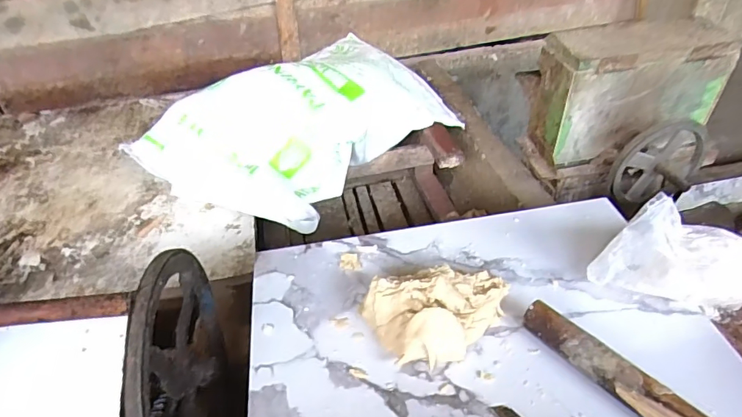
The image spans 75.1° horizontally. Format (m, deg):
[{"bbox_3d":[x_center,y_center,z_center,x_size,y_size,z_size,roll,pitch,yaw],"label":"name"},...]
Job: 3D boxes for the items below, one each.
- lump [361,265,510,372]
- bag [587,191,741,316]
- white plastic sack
[{"bbox_3d":[0.075,0.115,0.513,0.158,0.064,0.094,-6,41,-5],"label":"lump"},{"bbox_3d":[0.334,0.048,0.522,0.166,0.122,0.065,10,42,13],"label":"bag"},{"bbox_3d":[-0.138,-0.197,1.103,0.398,0.191,0.661,32,54,31],"label":"white plastic sack"}]

